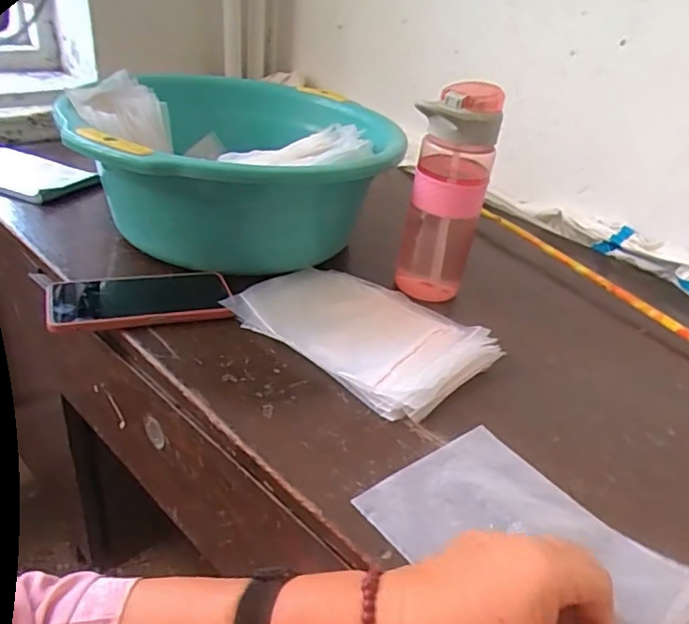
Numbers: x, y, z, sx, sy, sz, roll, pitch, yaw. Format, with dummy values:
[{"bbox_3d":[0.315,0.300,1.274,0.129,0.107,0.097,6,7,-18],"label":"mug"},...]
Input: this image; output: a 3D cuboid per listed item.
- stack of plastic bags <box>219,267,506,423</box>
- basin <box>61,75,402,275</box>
[{"bbox_3d":[0.020,0.014,0.554,0.233,0.022,0.164,27,38,28],"label":"stack of plastic bags"},{"bbox_3d":[-0.119,-0.163,0.680,0.323,0.150,0.393,10,33,5],"label":"basin"}]

